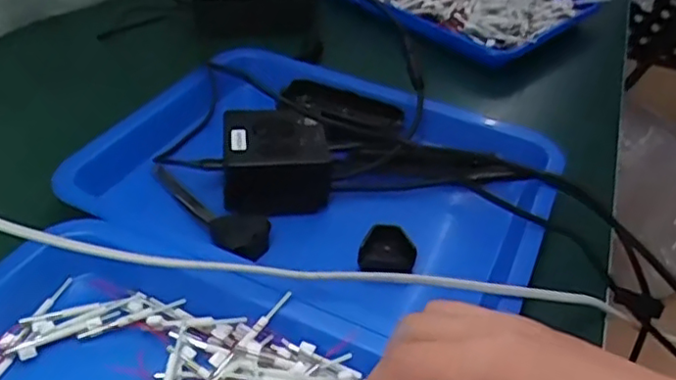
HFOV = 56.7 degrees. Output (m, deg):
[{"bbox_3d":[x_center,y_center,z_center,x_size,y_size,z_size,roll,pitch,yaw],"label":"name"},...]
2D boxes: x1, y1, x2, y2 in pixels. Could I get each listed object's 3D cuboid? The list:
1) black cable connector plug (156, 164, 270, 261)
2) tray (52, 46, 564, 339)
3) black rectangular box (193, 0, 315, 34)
[{"bbox_3d":[-0.090,0.007,0.451,0.040,0.015,0.134,-25,49,-33],"label":"black cable connector plug"},{"bbox_3d":[-0.006,-0.001,0.475,0.314,0.077,0.251,18,41,13],"label":"tray"},{"bbox_3d":[-0.086,-0.195,0.653,0.123,0.056,0.027,0,40,-8],"label":"black rectangular box"}]

